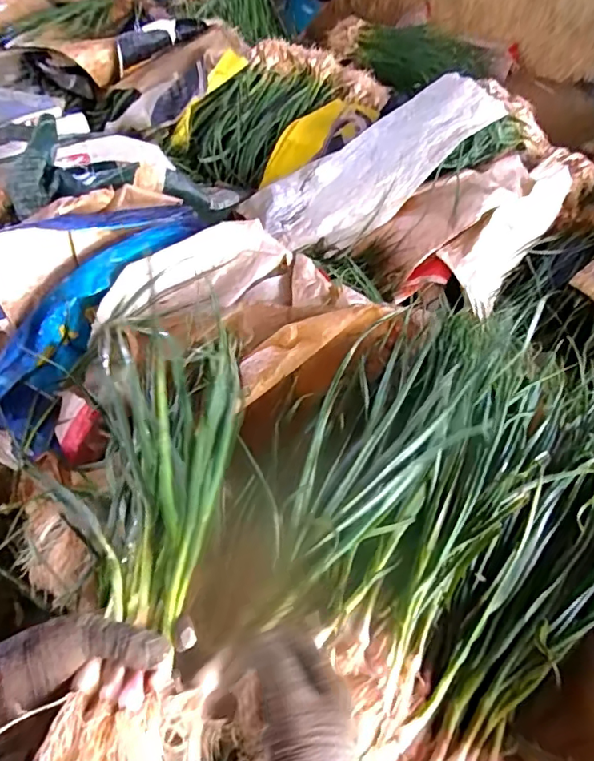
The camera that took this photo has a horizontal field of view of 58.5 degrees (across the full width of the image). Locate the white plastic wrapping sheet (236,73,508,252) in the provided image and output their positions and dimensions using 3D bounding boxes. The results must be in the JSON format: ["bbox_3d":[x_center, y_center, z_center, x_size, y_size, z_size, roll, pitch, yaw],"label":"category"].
[{"bbox_3d":[0.191,-0.490,1.170,0.620,0.077,0.271,-36,62,-5],"label":"white plastic wrapping sheet"}]

